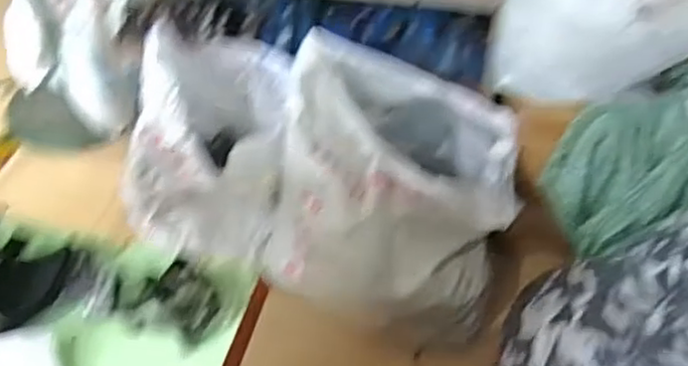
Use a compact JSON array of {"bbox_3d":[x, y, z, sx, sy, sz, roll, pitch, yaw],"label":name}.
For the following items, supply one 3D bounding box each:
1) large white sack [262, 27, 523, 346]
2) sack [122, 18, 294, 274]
[{"bbox_3d":[0.129,0.013,1.746,0.600,0.491,0.523,14,51,12],"label":"large white sack"},{"bbox_3d":[-0.318,-0.139,1.824,0.367,0.592,0.511,18,52,15],"label":"sack"}]

